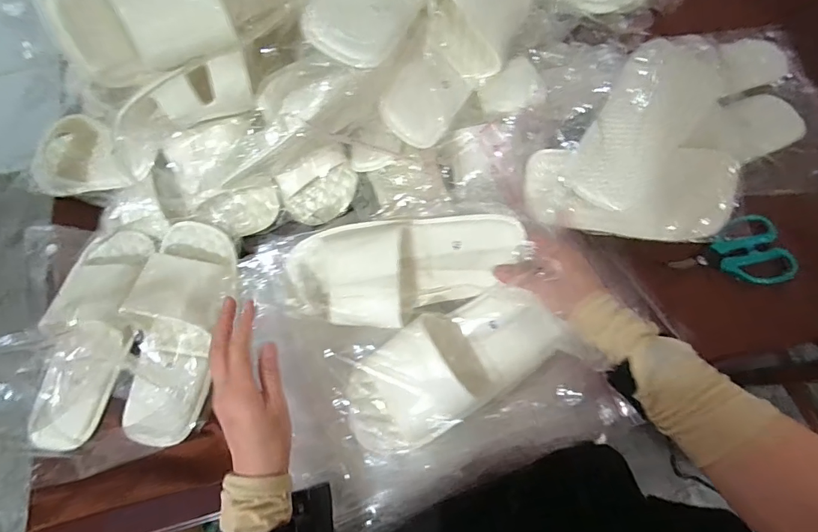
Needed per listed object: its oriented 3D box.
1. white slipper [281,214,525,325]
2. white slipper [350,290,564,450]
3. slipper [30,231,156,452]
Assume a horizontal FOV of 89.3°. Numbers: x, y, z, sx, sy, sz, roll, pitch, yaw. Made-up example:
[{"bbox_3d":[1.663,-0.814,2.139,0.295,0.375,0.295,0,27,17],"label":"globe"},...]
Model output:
[{"bbox_3d":[-0.003,0.005,0.462,0.260,0.055,0.111,-10,67,-3],"label":"white slipper"},{"bbox_3d":[0.044,0.096,0.423,0.236,0.061,0.104,-29,69,-4],"label":"white slipper"},{"bbox_3d":[-0.364,0.075,0.478,0.093,0.086,0.258,6,68,5],"label":"slipper"}]

